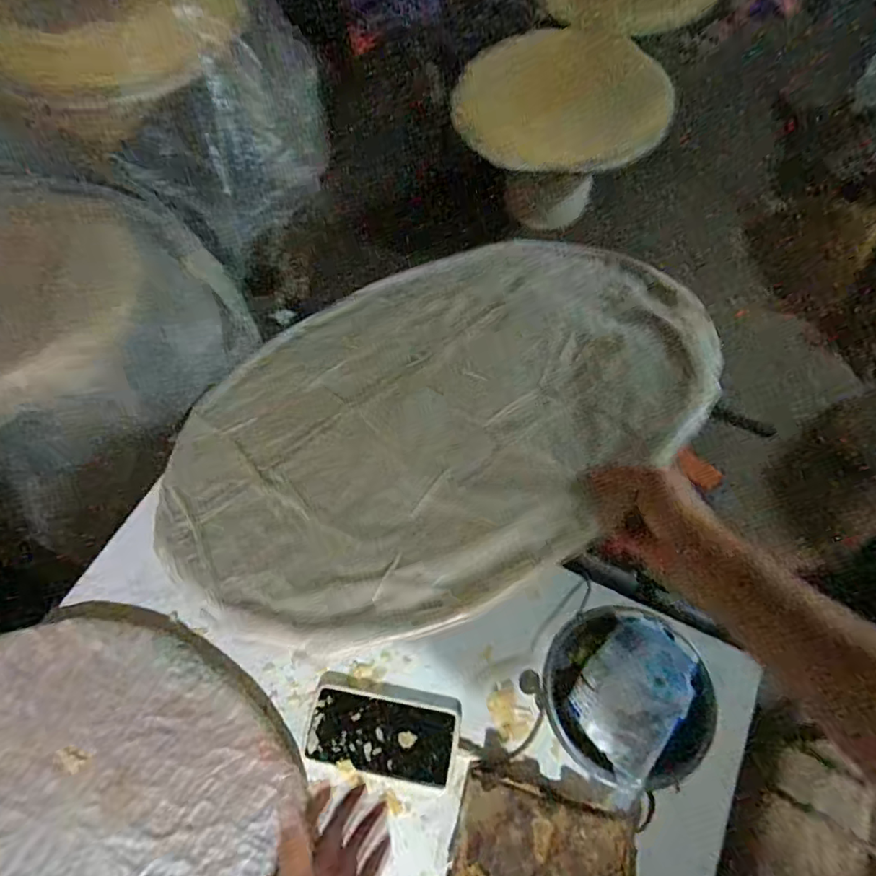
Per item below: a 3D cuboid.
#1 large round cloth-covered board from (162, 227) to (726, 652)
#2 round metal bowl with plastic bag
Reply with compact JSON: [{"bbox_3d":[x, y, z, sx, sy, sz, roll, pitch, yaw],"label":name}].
[{"bbox_3d":[-0.034,-0.073,0.691,0.656,0.026,0.671,-15,39,12],"label":"large round cloth-covered board"},{"bbox_3d":[0.186,0.263,0.557,0.143,0.108,0.163,-3,61,3],"label":"round metal bowl with plastic bag"}]

